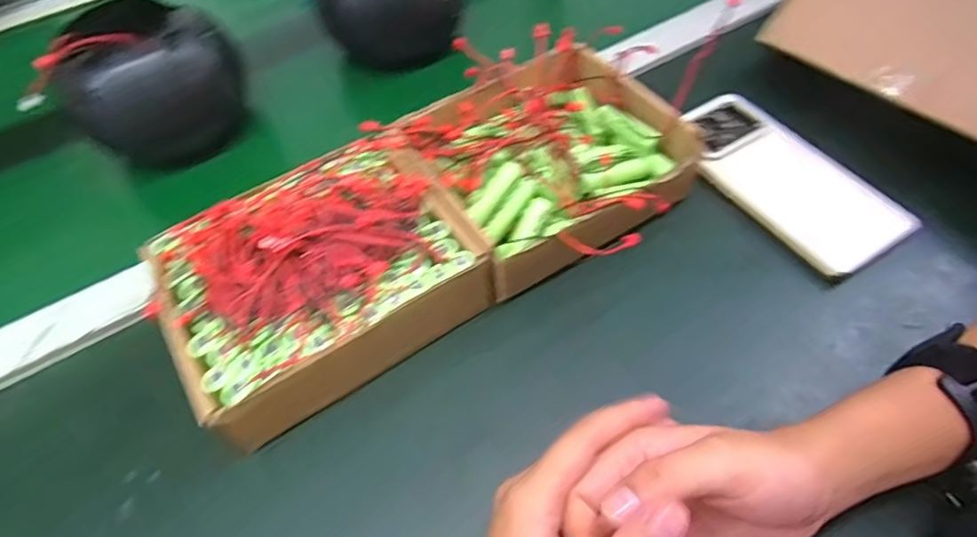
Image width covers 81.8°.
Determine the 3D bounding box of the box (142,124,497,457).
[{"bbox_3d":[-0.099,0.004,0.342,0.171,0.084,0.143,-29,58,-16],"label":"box"}]

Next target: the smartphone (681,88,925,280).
[{"bbox_3d":[0.203,-0.071,0.403,0.079,0.010,0.178,-28,58,-16],"label":"smartphone"}]

